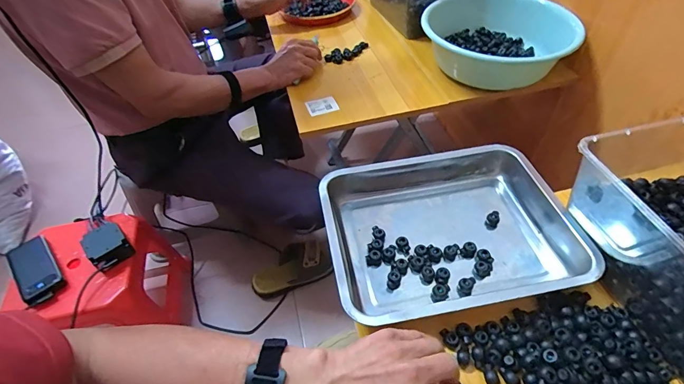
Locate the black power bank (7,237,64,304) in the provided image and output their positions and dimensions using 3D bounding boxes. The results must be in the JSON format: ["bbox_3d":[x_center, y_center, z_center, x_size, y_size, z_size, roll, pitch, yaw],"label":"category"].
[{"bbox_3d":[-0.618,0.153,0.750,0.068,0.015,0.138,-28,66,-34],"label":"black power bank"}]

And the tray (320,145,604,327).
[{"bbox_3d":[0.141,0.052,0.507,0.318,0.054,0.247,-10,47,-6],"label":"tray"}]

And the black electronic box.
[{"bbox_3d":[-0.481,0.111,0.767,0.072,0.052,0.069,-34,54,-26],"label":"black electronic box"}]

